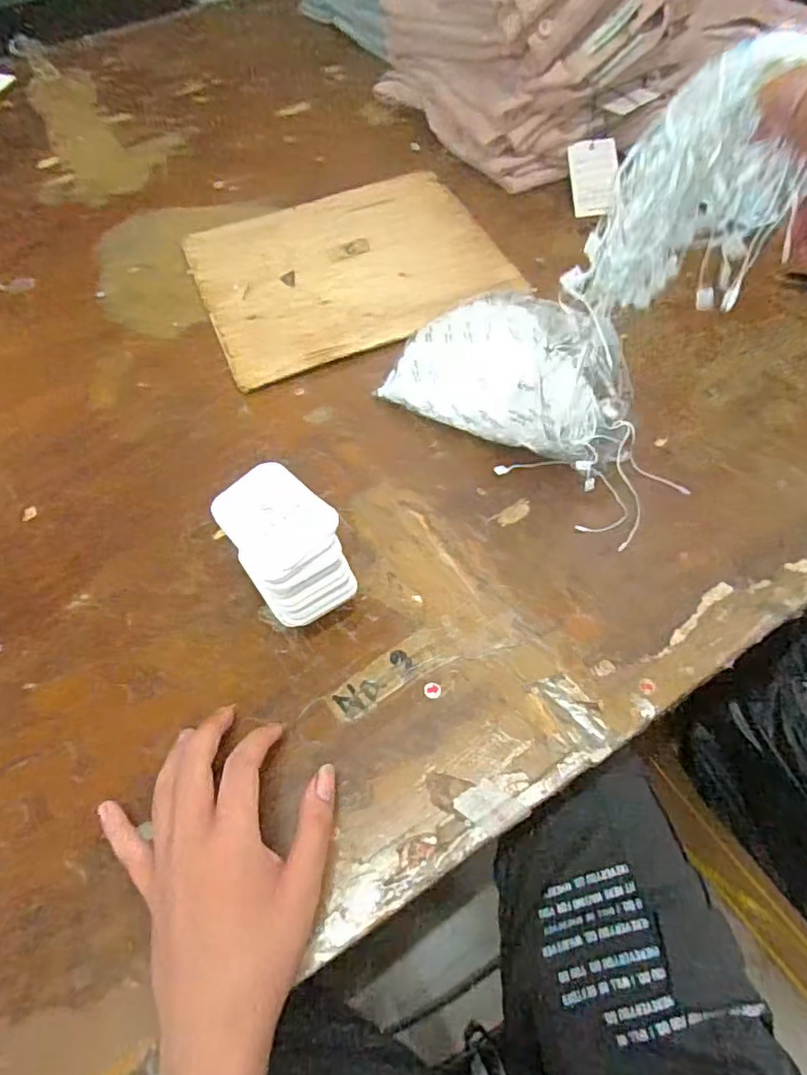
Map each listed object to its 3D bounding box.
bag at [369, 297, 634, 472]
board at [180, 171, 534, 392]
[{"bbox_3d":[0.076,-0.120,0.448,0.186,0.120,0.062,30,65,19],"label":"bag"},{"bbox_3d":[-0.057,-0.268,0.610,0.279,0.010,0.242,-21,60,-9],"label":"board"}]

